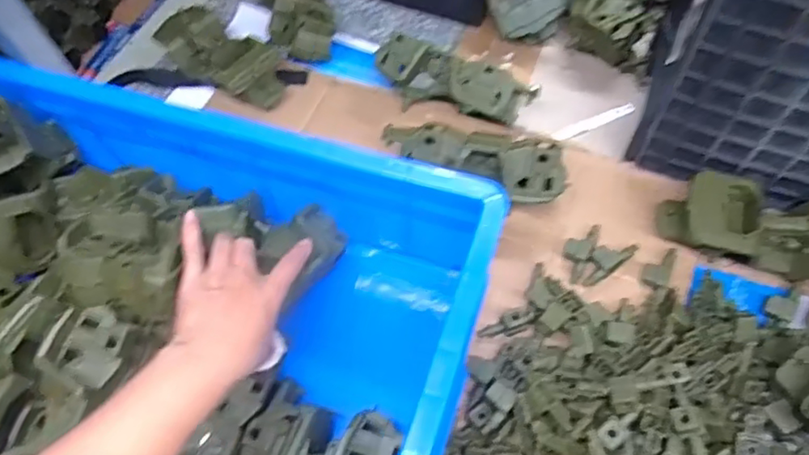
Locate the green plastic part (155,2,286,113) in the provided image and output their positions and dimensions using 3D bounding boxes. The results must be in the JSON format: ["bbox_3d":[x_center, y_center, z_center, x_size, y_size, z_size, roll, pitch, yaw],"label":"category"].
[{"bbox_3d":[-0.223,-0.206,0.738,0.169,0.062,0.080,35,68,20],"label":"green plastic part"}]

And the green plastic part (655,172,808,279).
[{"bbox_3d":[0.343,0.001,0.565,0.186,0.062,0.075,11,62,9],"label":"green plastic part"}]

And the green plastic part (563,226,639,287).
[{"bbox_3d":[0.189,0.027,0.599,0.065,0.013,0.049,-32,64,-14],"label":"green plastic part"}]

